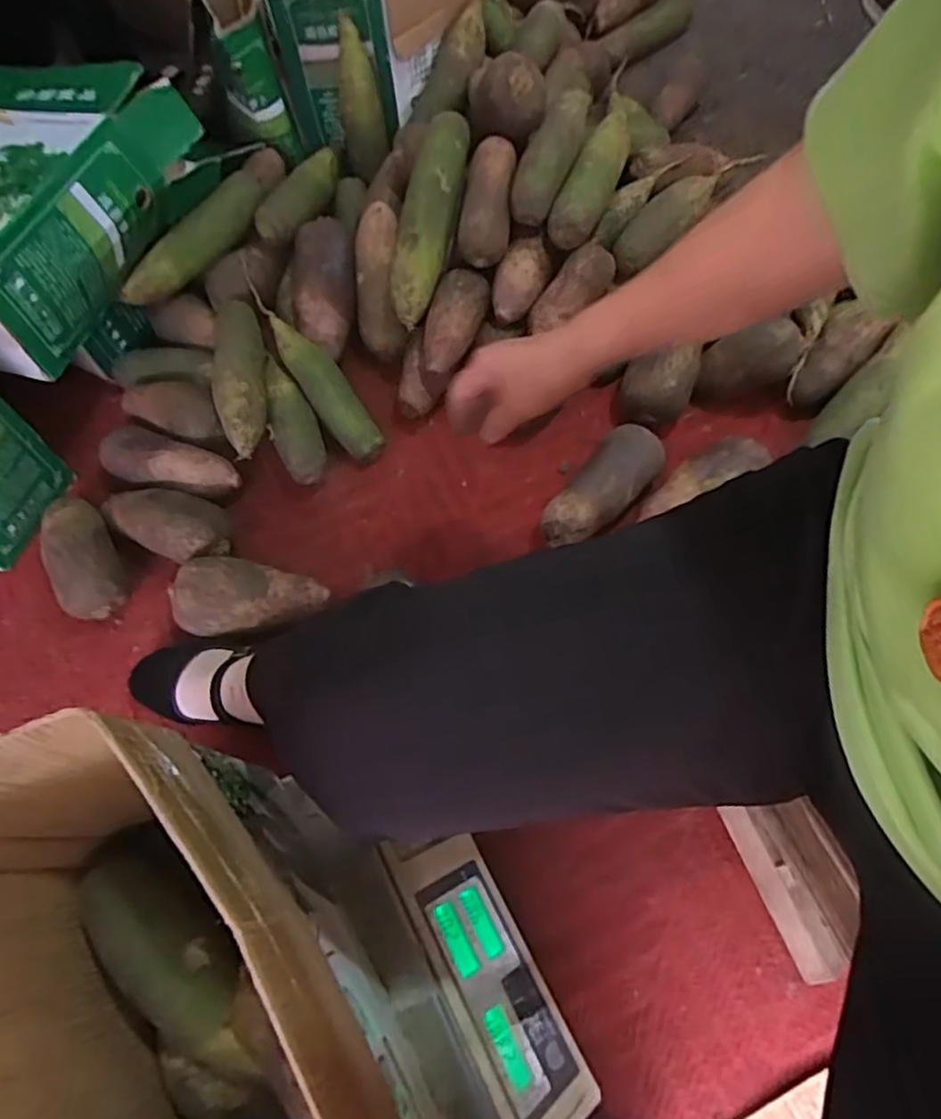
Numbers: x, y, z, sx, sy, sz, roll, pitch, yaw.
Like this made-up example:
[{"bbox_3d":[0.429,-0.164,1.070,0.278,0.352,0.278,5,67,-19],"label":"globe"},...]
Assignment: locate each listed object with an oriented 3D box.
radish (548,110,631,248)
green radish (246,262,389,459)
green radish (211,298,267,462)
[{"bbox_3d":[0.146,-0.449,0.784,0.051,0.052,0.202,19,69,10],"label":"radish"},{"bbox_3d":[-0.197,-0.238,0.798,0.052,0.046,0.280,-36,84,-12],"label":"green radish"},{"bbox_3d":[-0.271,-0.220,0.773,0.064,0.055,0.226,-15,67,-4],"label":"green radish"}]

